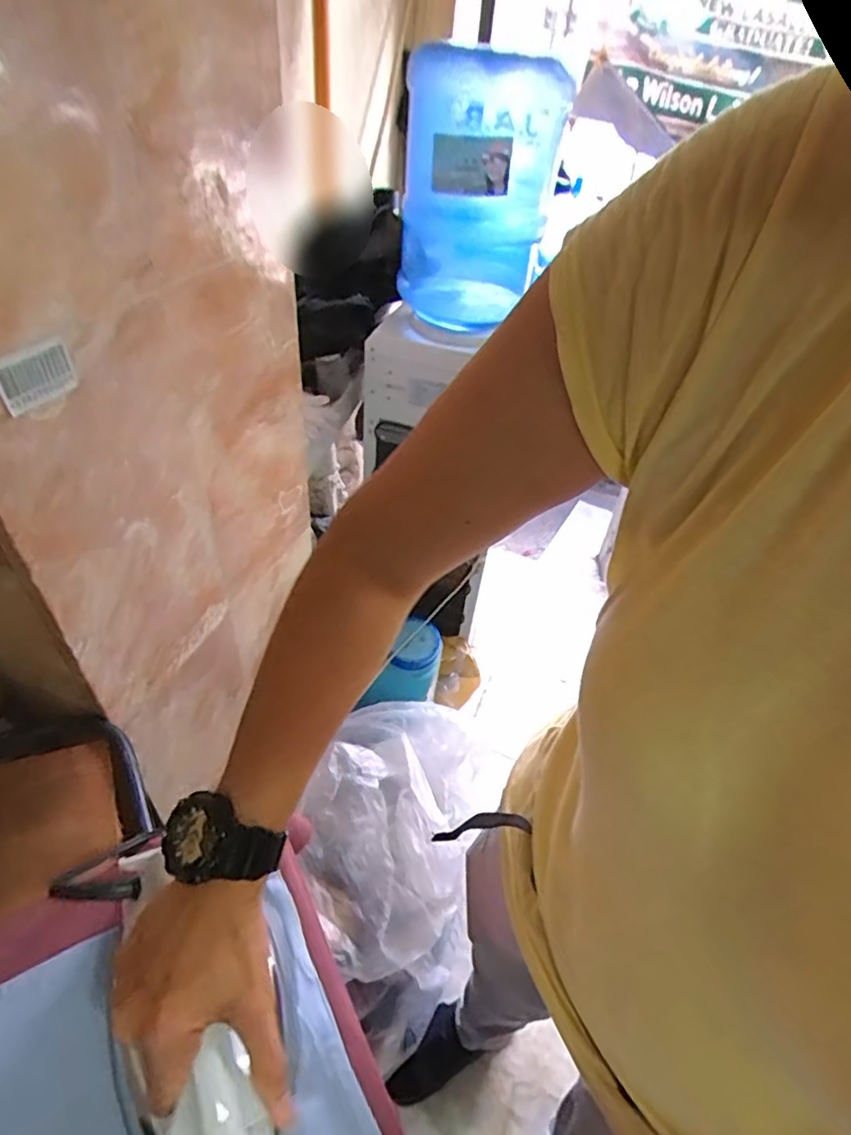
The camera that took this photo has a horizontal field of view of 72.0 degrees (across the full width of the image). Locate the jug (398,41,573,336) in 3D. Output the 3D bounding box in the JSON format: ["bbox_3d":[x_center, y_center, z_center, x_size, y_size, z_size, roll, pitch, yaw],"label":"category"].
[{"bbox_3d":[0.088,-0.637,1.015,0.244,0.367,0.253,9,44,2],"label":"jug"}]

